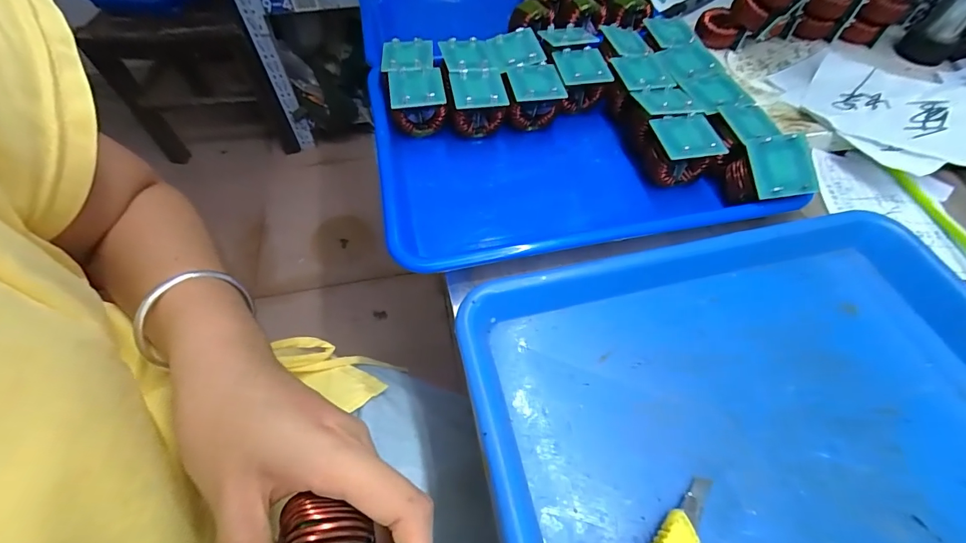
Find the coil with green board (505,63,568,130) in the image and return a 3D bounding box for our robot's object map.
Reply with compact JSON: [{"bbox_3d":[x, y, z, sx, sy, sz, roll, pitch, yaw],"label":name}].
[{"bbox_3d":[0.044,-0.155,0.374,0.045,0.042,0.044,-6,56,-4],"label":"coil with green board"}]

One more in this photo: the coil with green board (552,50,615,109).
[{"bbox_3d":[0.090,-0.177,0.384,0.048,0.038,0.048,1,55,-2],"label":"coil with green board"}]

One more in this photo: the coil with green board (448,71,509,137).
[{"bbox_3d":[-0.005,-0.146,0.368,0.045,0.043,0.044,-6,56,-5],"label":"coil with green board"}]

